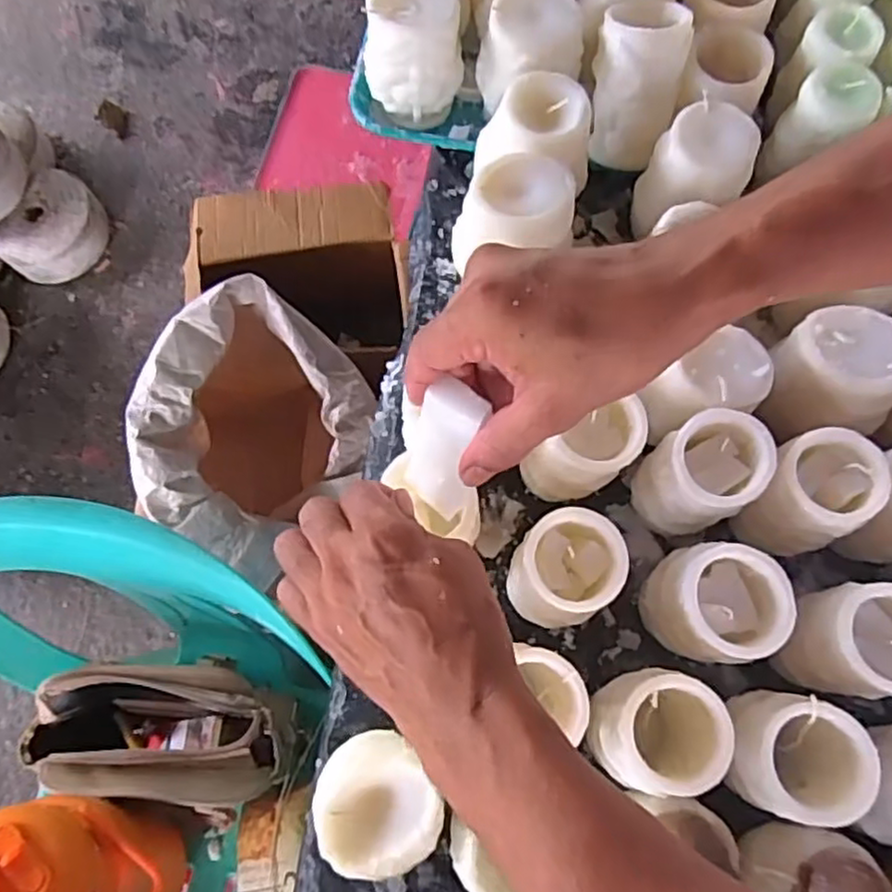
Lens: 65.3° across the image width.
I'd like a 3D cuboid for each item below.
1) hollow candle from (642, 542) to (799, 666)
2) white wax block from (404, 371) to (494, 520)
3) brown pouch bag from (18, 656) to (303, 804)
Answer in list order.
[{"bbox_3d":[0.162,0.097,0.436,0.063,0.099,0.069,-5,74,0],"label":"hollow candle"},{"bbox_3d":[0.000,0.000,0.371,0.039,0.085,0.020,25,50,5],"label":"white wax block"},{"bbox_3d":[-0.287,0.278,0.698,0.260,0.088,0.118,4,74,3],"label":"brown pouch bag"}]

